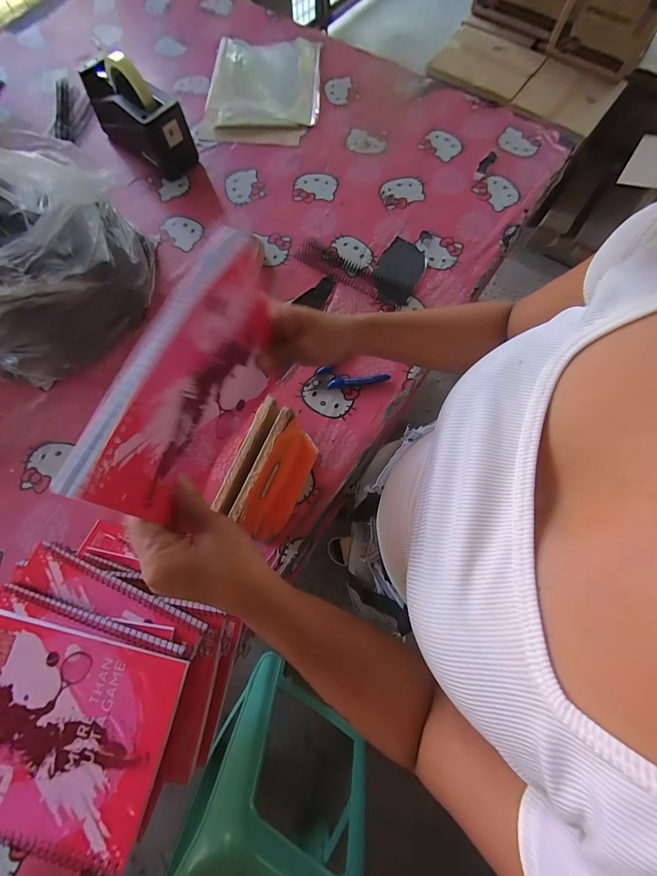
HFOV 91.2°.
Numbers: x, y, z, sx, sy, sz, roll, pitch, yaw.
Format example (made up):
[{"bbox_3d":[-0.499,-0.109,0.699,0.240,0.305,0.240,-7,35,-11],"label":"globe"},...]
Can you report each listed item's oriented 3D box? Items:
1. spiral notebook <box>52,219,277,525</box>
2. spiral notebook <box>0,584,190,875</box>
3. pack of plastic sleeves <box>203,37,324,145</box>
[{"bbox_3d":[-0.091,-0.036,0.261,0.016,0.166,0.205,17,70,8],"label":"spiral notebook"},{"bbox_3d":[-0.249,0.248,0.286,0.215,0.017,0.163,13,75,5],"label":"spiral notebook"},{"bbox_3d":[-0.116,-0.718,0.640,0.202,0.049,0.278,9,74,3],"label":"pack of plastic sleeves"}]

